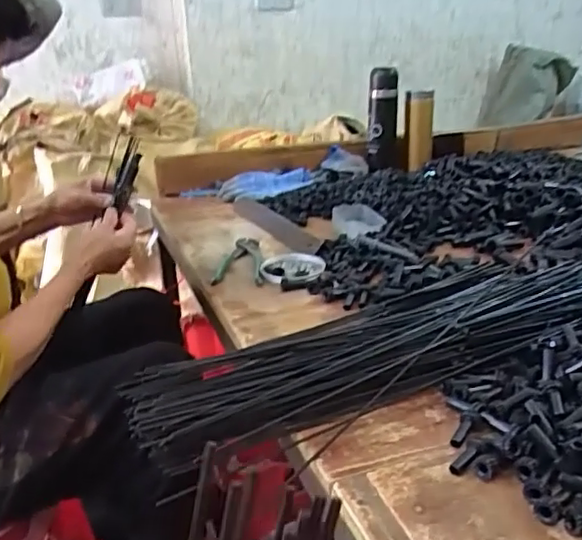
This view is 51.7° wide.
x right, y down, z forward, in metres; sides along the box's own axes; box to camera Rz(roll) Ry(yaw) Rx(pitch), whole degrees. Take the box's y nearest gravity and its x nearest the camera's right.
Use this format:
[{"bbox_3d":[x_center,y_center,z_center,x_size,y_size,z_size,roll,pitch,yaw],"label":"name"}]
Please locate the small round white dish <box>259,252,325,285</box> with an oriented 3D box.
[{"bbox_3d":[0.002,-0.004,0.866,0.093,0.013,0.097,-2,23,1],"label":"small round white dish"}]

